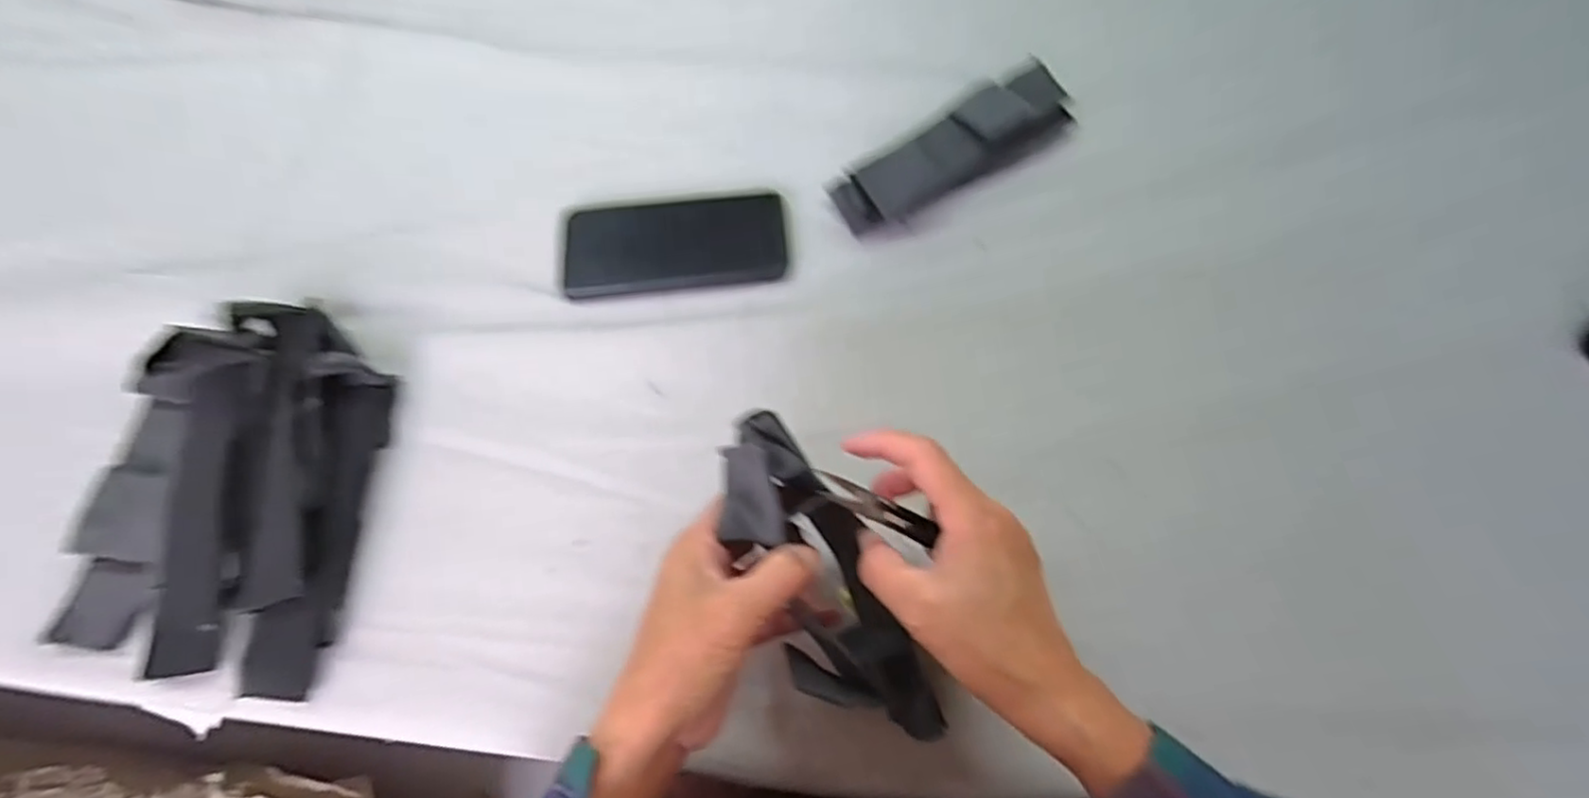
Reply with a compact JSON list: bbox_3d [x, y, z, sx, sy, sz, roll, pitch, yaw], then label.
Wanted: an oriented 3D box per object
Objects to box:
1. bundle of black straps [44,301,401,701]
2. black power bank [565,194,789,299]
[{"bbox_3d":[-0.337,0.045,0.407,0.161,0.051,0.230,5,66,2],"label":"bundle of black straps"},{"bbox_3d":[-0.086,-0.113,0.494,0.157,0.010,0.069,-4,66,-2],"label":"black power bank"}]

